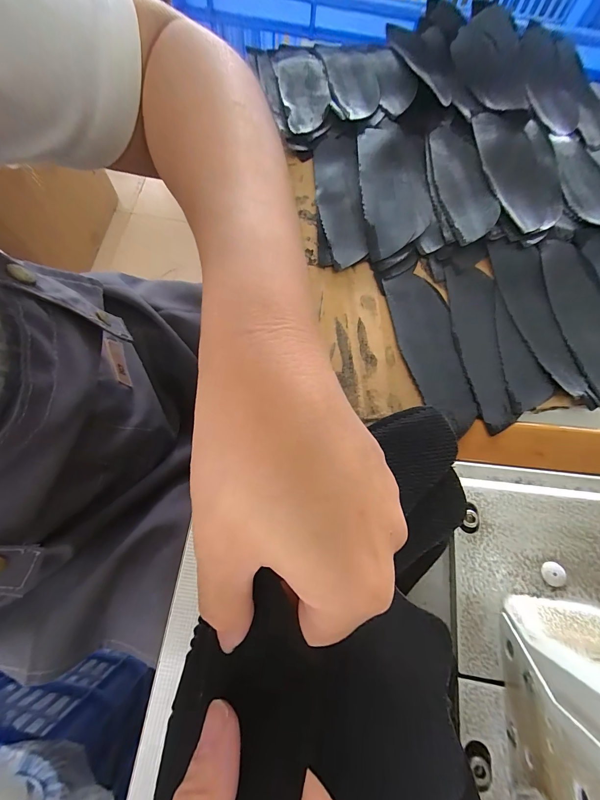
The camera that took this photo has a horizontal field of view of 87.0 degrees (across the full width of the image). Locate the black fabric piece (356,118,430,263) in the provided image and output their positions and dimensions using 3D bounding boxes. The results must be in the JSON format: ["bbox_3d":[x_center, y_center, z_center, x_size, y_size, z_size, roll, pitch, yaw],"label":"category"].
[{"bbox_3d":[0.081,-0.183,0.270,0.061,0.011,0.147,3,73,0],"label":"black fabric piece"}]

